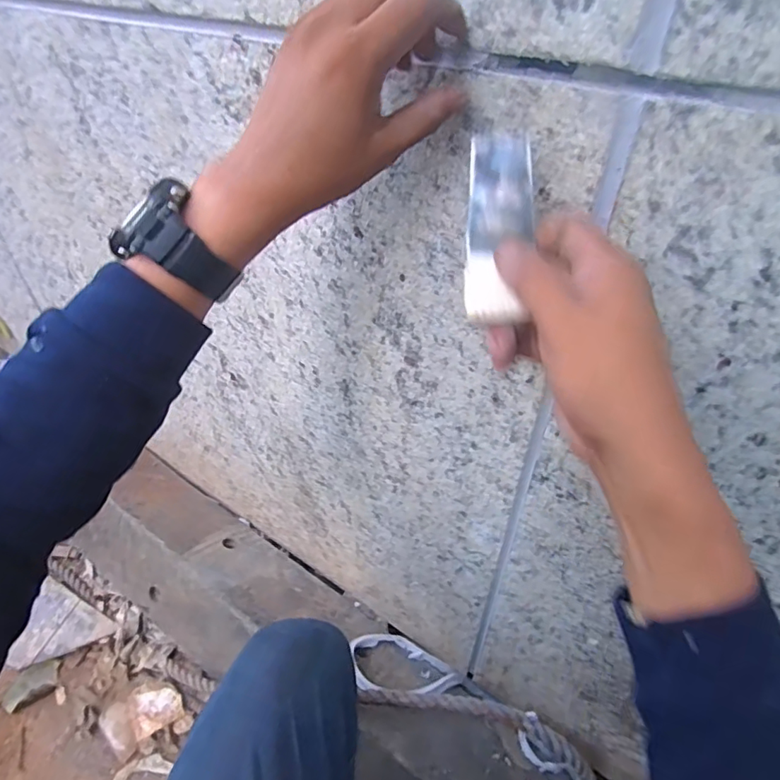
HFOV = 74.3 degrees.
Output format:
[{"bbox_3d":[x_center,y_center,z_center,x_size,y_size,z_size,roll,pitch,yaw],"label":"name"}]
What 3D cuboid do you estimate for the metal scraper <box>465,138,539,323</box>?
[{"bbox_3d":[0.059,-0.088,0.277,0.036,0.004,0.104,7,85,7],"label":"metal scraper"}]

